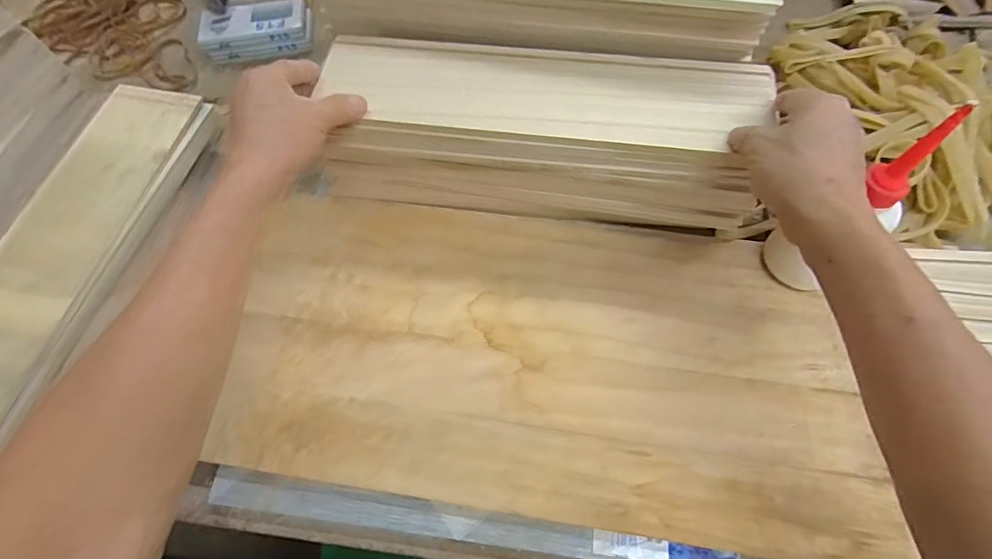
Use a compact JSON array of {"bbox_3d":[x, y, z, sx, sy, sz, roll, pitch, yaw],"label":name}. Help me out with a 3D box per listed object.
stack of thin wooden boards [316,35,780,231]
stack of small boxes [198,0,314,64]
[{"bbox_3d":[0.026,-0.133,0.424,0.375,0.105,0.106,7,64,7],"label":"stack of thin wooden boards"},{"bbox_3d":[-0.290,-0.300,0.572,0.129,0.033,0.061,-12,64,-3],"label":"stack of small boxes"}]

